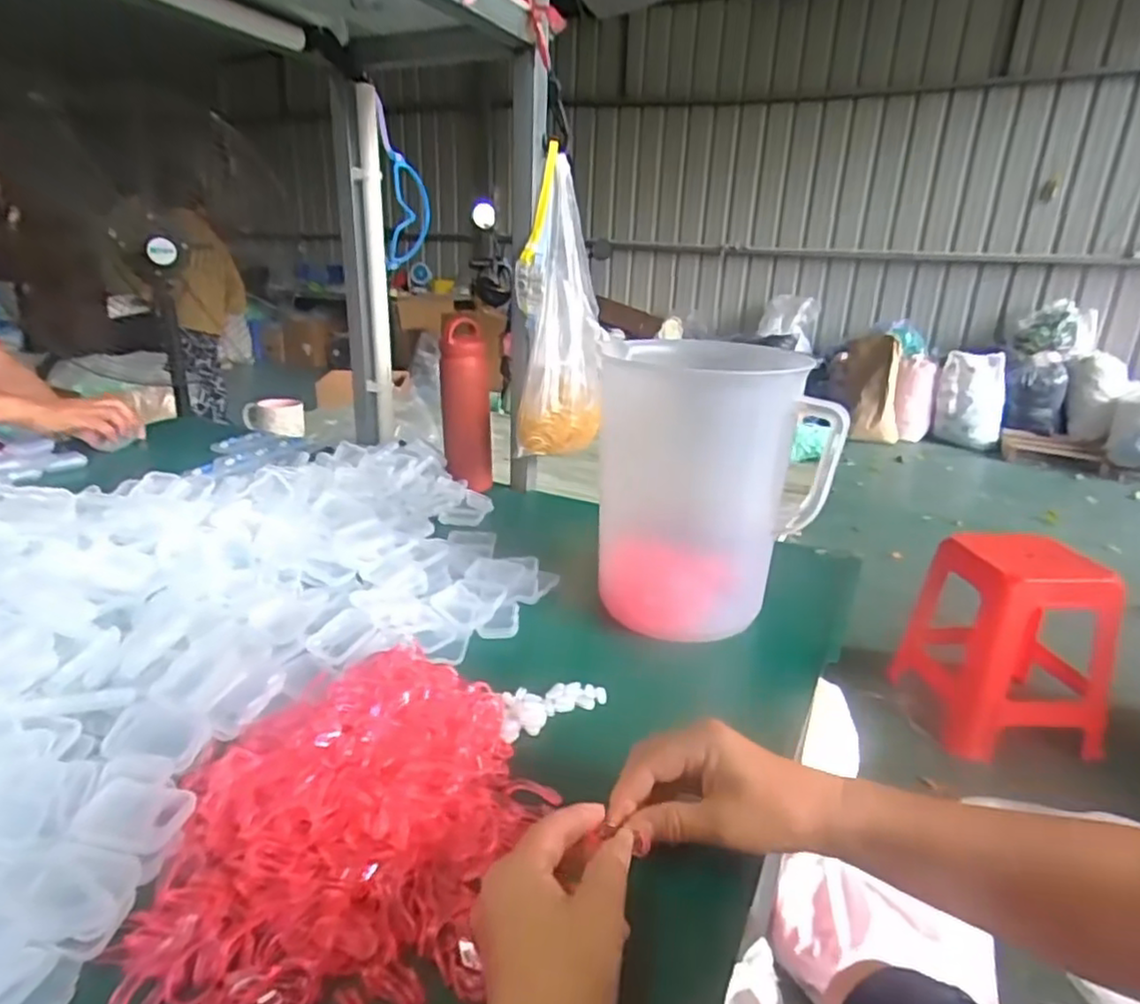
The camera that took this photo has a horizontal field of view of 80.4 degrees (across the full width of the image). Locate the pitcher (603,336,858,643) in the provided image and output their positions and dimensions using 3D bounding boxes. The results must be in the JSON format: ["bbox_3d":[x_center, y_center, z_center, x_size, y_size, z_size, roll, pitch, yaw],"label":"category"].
[{"bbox_3d":[0.128,-0.008,0.662,0.193,0.268,0.172,4,20,4],"label":"pitcher"}]

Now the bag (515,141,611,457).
[{"bbox_3d":[-0.013,-0.252,0.890,0.115,0.343,0.145,0,20,-7],"label":"bag"}]

